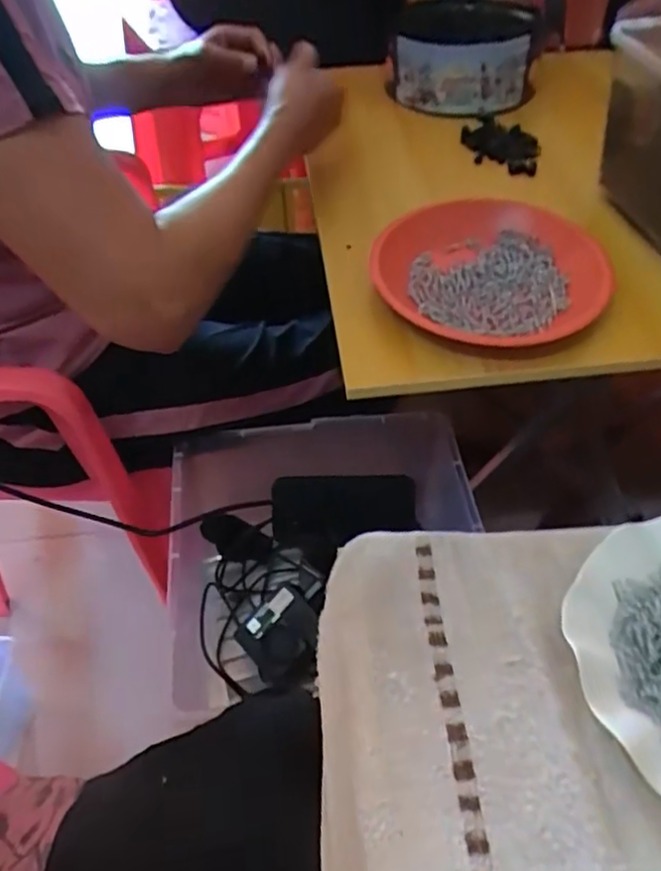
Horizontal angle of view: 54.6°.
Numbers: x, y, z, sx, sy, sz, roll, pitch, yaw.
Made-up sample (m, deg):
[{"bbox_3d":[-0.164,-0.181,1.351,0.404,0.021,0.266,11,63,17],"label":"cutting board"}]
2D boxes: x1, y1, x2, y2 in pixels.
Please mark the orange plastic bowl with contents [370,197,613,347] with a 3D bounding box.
[{"bbox_3d":[0.130,-0.139,0.535,0.180,0.043,0.166,-2,50,2],"label":"orange plastic bowl with contents"}]

